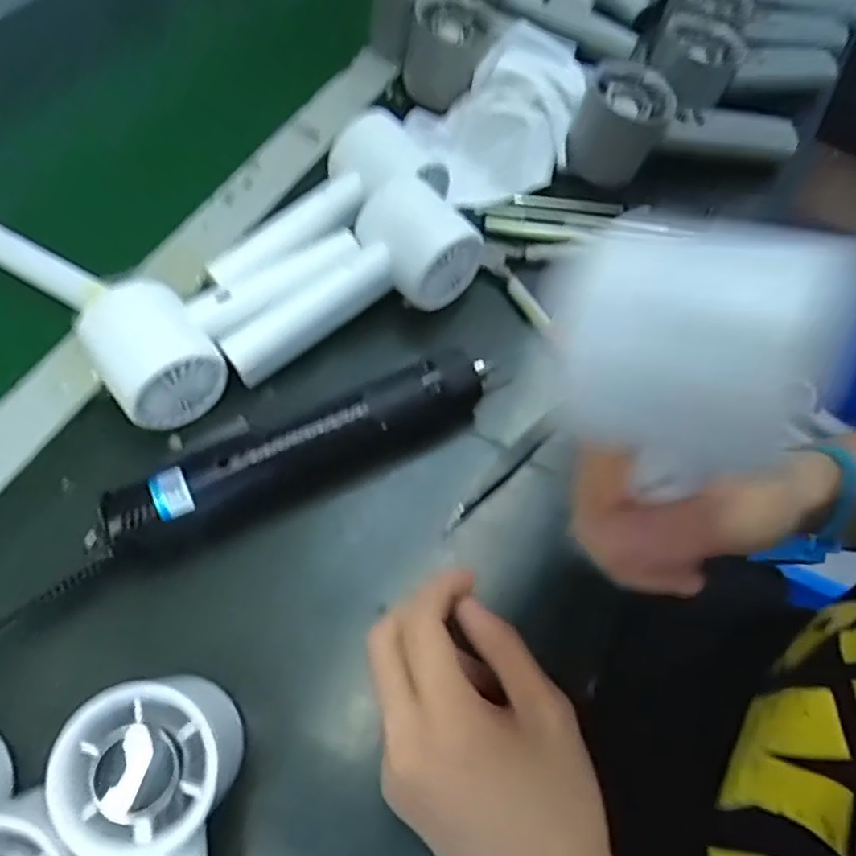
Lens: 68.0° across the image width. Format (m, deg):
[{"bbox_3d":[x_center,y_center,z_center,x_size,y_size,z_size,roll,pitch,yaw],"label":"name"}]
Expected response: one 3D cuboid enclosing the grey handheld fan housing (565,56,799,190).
[{"bbox_3d":[0.174,-0.199,0.427,0.160,0.057,0.051,-1,62,0],"label":"grey handheld fan housing"}]

